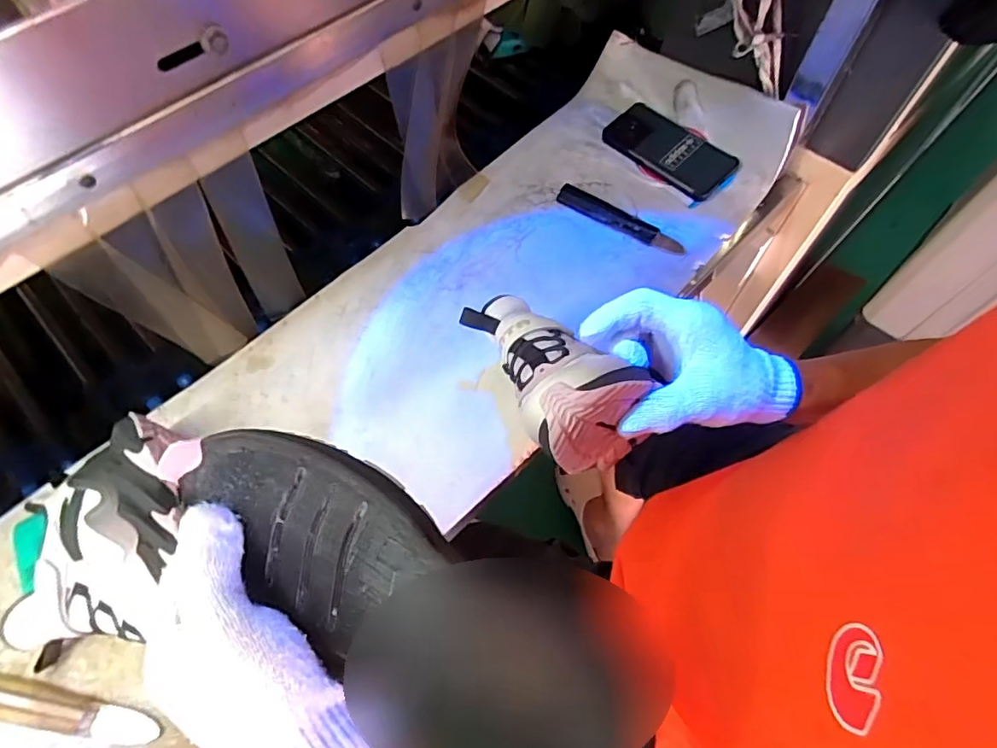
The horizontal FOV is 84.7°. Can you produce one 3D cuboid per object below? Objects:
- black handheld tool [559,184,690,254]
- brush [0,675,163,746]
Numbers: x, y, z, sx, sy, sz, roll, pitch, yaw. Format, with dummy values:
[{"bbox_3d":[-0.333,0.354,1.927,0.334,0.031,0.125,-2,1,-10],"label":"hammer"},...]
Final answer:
[{"bbox_3d":[0.147,-0.188,0.658,0.165,0.011,0.028,30,66,15],"label":"black handheld tool"},{"bbox_3d":[-0.345,0.263,0.426,0.172,0.011,0.027,9,62,5],"label":"brush"}]

